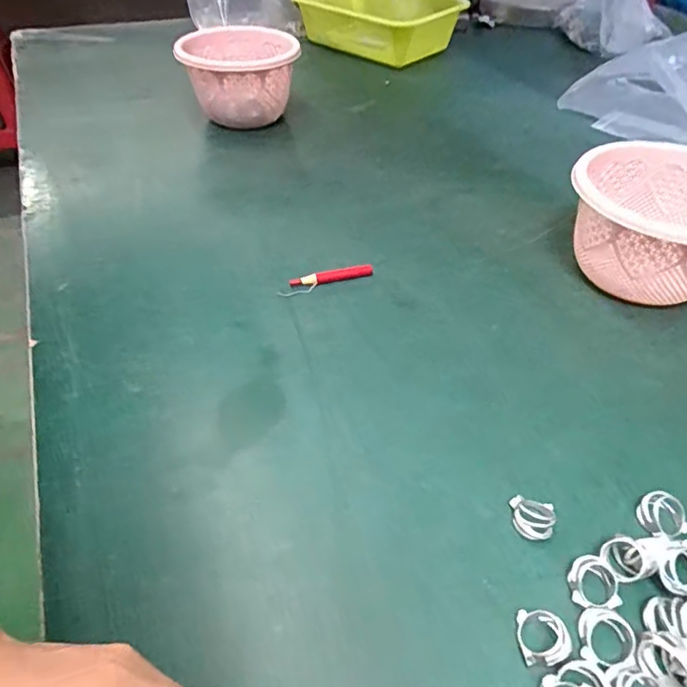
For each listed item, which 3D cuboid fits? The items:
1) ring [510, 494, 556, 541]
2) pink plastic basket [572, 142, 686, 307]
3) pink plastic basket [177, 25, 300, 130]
[{"bbox_3d":[0.106,0.098,0.291,0.023,0.014,0.020,10,47,12],"label":"ring"},{"bbox_3d":[0.265,-0.095,0.434,0.137,0.088,0.146,-35,54,-29],"label":"pink plastic basket"},{"bbox_3d":[-0.127,-0.340,0.670,0.145,0.098,0.140,1,46,2],"label":"pink plastic basket"}]

